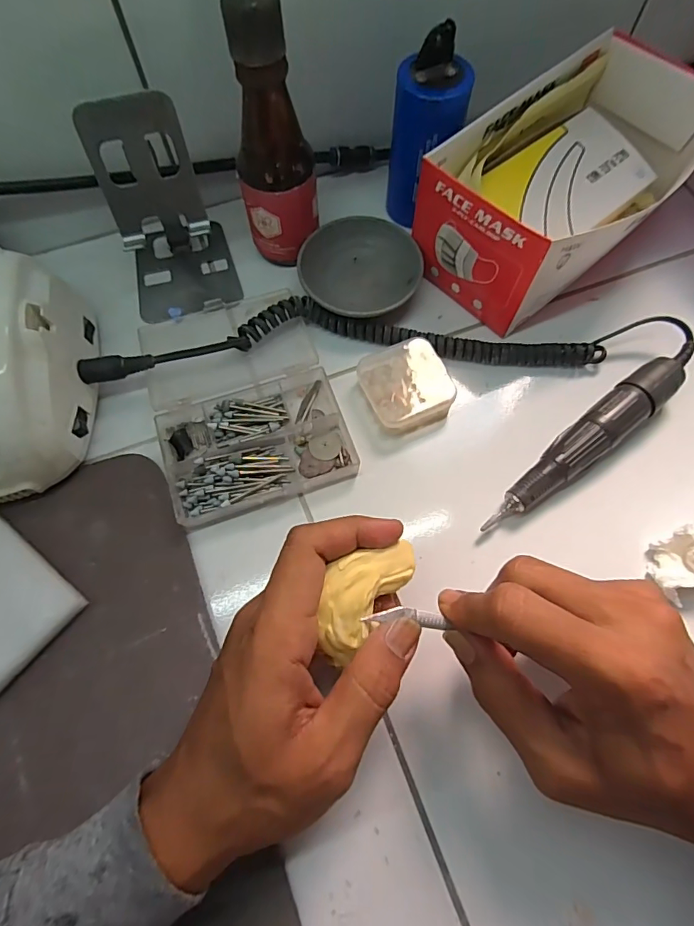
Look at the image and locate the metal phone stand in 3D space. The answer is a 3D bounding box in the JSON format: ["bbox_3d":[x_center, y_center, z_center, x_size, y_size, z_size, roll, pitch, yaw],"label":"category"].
[{"bbox_3d":[-0.124,-0.167,0.316,0.075,0.100,0.080,-14,70,-6],"label":"metal phone stand"}]

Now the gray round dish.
[{"bbox_3d":[0.010,-0.143,0.352,0.085,0.022,0.085,0,69,-1],"label":"gray round dish"}]

